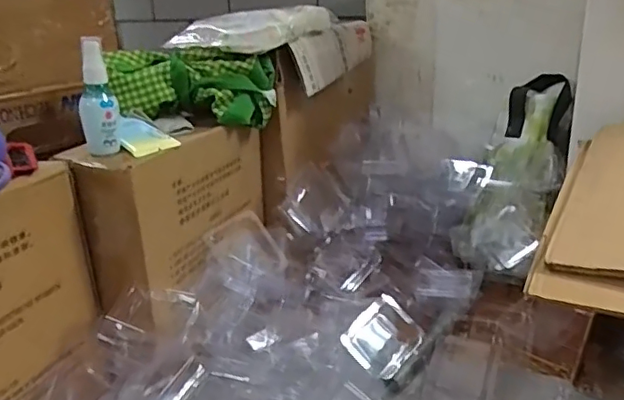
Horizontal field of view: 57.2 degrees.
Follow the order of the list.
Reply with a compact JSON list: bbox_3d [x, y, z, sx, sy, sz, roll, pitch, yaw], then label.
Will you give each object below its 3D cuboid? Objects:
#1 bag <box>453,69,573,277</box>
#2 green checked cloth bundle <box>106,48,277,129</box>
[{"bbox_3d":[0.316,-0.060,0.862,0.110,0.341,0.071,14,-18,34],"label":"bag"},{"bbox_3d":[-0.154,-0.144,0.739,0.209,0.087,0.075,-3,20,-4],"label":"green checked cloth bundle"}]

